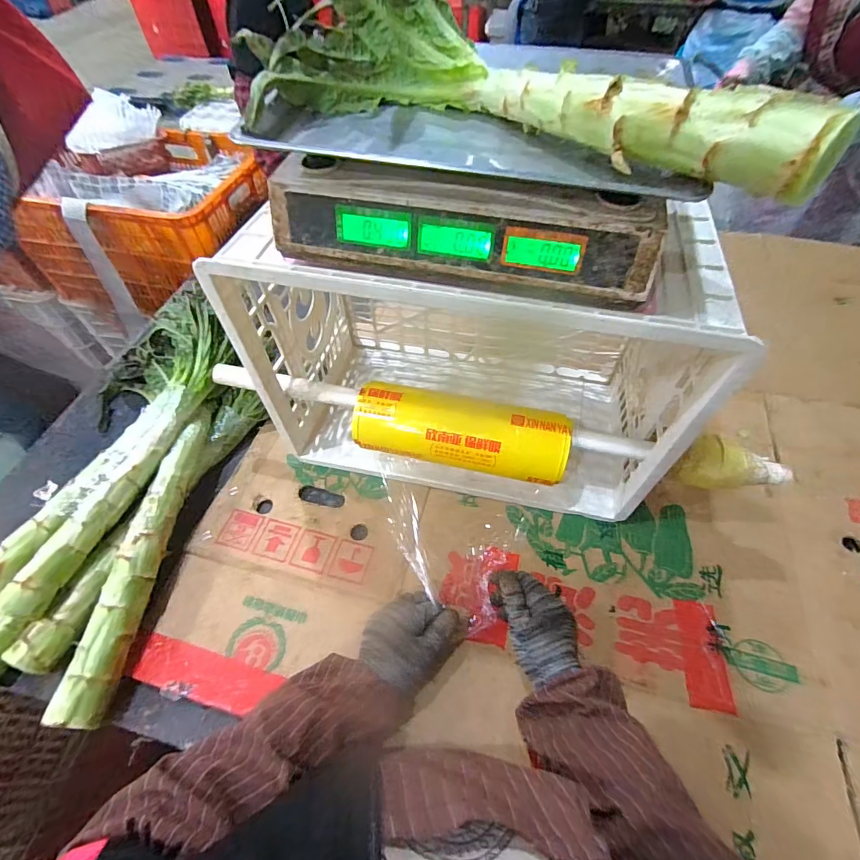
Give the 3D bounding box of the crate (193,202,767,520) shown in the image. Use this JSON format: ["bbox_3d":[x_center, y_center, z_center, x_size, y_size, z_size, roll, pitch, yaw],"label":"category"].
[{"bbox_3d":[0.054,-0.109,0.574,0.484,0.346,0.258,11,55,8],"label":"crate"}]

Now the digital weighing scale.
[{"bbox_3d":[0.049,-0.272,0.426,0.320,0.100,0.320,12,56,9],"label":"digital weighing scale"}]

